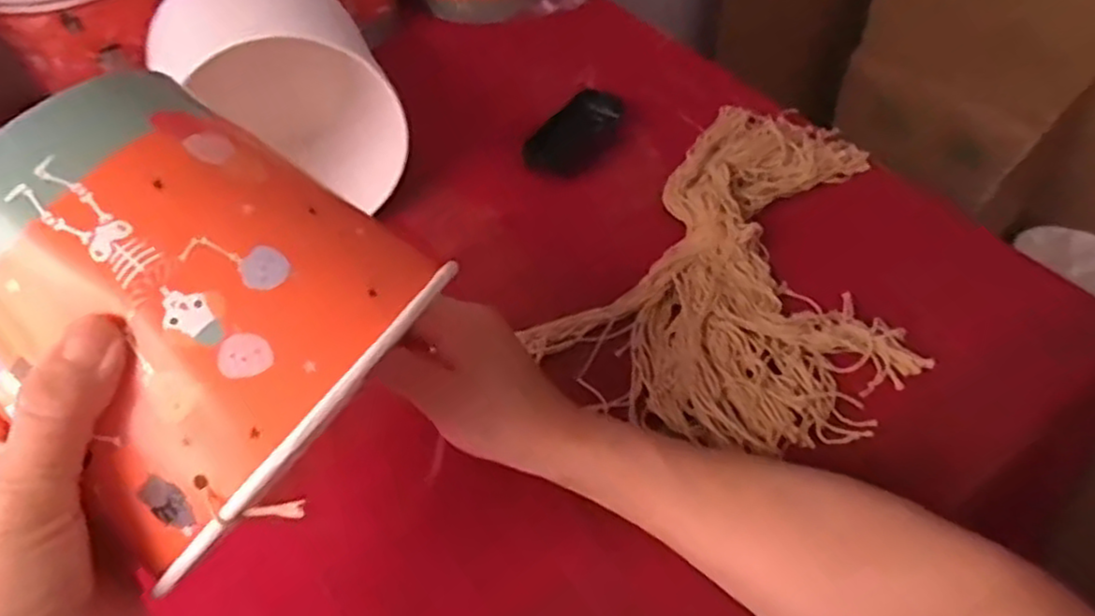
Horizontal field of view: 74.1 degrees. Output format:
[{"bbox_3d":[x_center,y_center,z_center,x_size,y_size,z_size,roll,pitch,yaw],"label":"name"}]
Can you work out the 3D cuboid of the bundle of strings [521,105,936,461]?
[{"bbox_3d":[0.161,-0.038,0.517,0.213,0.032,0.323,26,55,24],"label":"bundle of strings"}]

